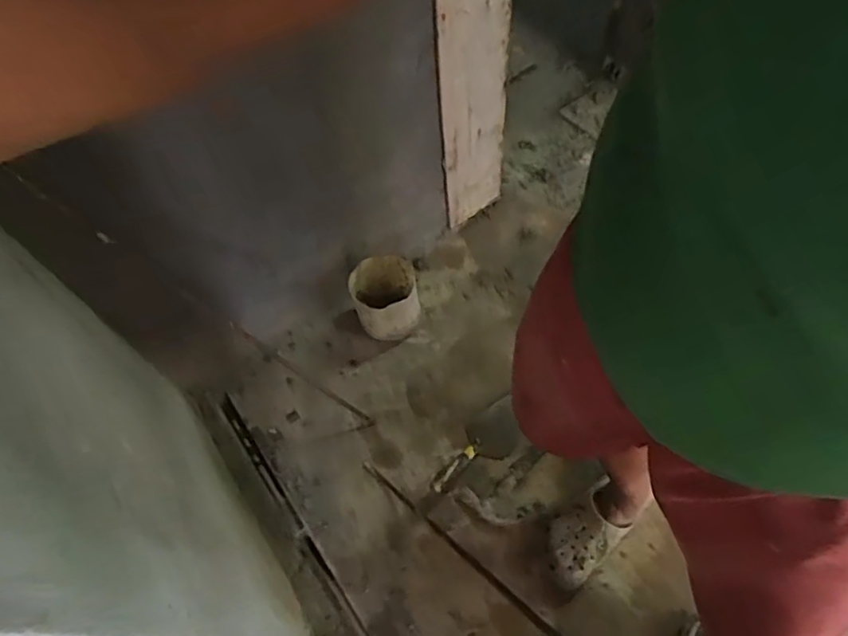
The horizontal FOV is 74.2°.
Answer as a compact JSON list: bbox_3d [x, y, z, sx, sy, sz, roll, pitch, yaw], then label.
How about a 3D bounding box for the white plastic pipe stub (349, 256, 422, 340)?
[{"bbox_3d":[-0.085,-0.042,1.344,0.155,0.164,0.147,-2,59,3],"label":"white plastic pipe stub"}]

